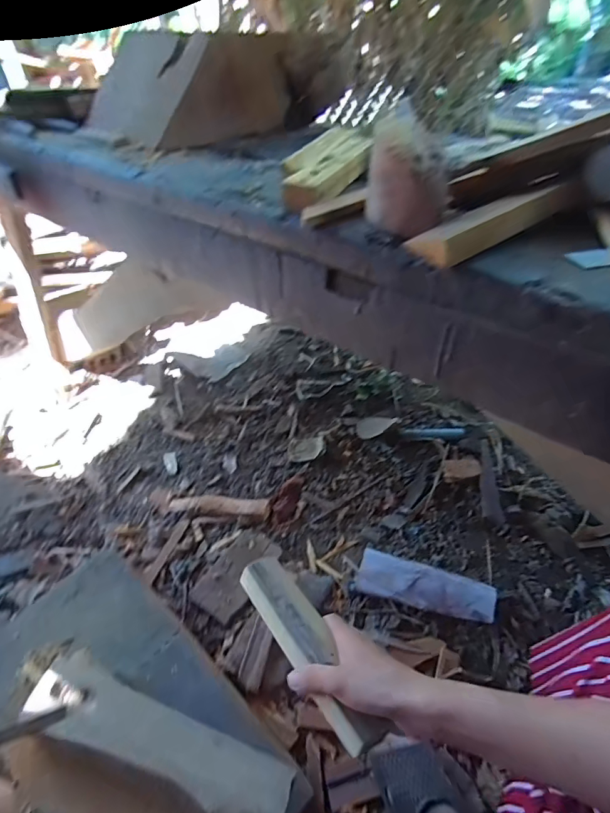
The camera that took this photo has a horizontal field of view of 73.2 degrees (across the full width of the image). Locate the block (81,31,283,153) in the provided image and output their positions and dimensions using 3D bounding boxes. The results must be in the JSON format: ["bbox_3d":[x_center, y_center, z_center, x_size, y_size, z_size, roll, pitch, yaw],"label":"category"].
[{"bbox_3d":[-0.243,-0.637,0.815,0.333,0.145,0.263,-28,50,-27],"label":"block"}]

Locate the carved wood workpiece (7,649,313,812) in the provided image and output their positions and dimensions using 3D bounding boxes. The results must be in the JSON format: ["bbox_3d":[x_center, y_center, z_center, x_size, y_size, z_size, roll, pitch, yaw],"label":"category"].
[{"bbox_3d":[-0.160,0.356,0.385,0.283,0.071,0.149,18,46,18],"label":"carved wood workpiece"}]

